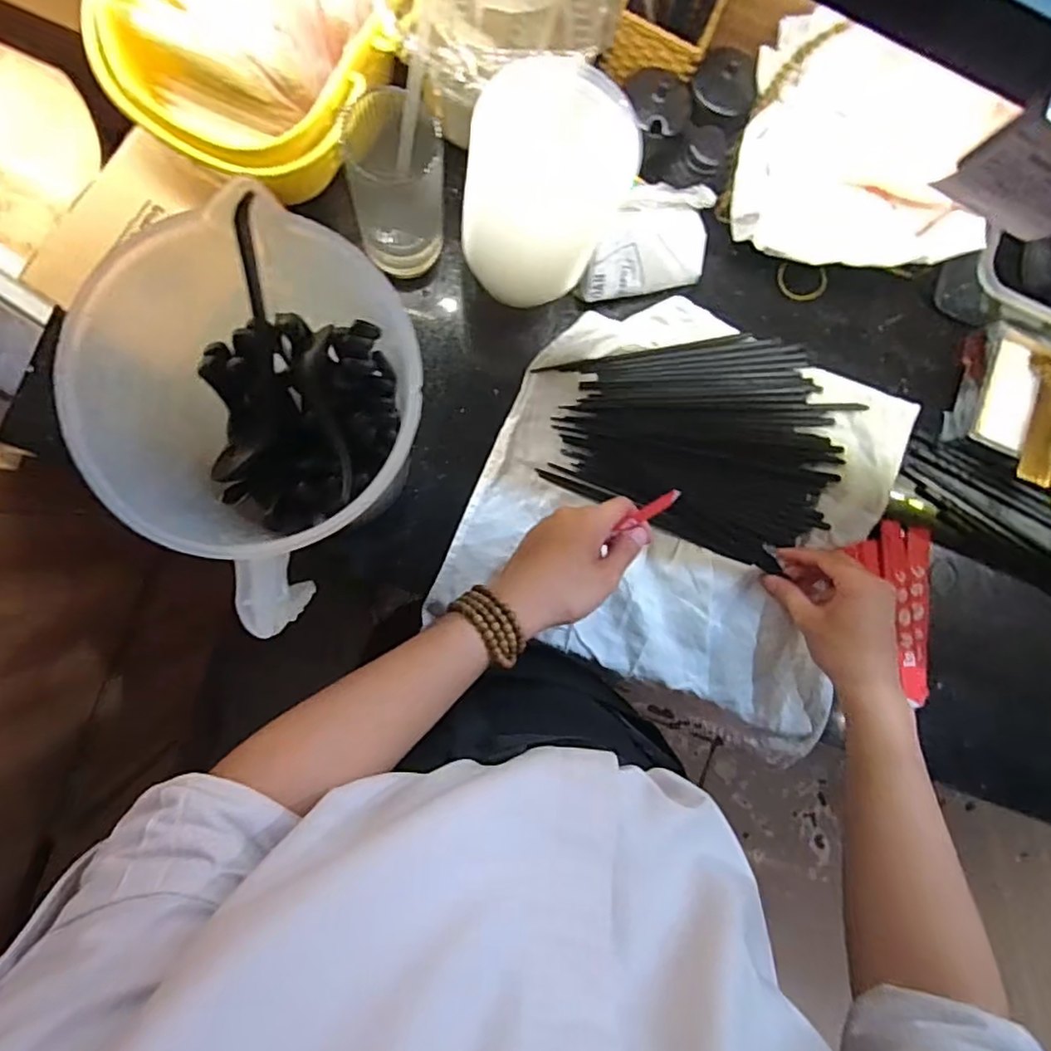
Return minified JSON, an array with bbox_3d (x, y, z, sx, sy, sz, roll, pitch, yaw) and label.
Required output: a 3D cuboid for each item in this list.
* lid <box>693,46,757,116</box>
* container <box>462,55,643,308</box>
[{"bbox_3d":[0.173,-0.384,0.539,0.054,0.010,0.048,24,121,-8],"label":"lid"},{"bbox_3d":[0.008,-0.244,0.481,0.112,0.179,0.100,2,90,-7],"label":"container"}]

